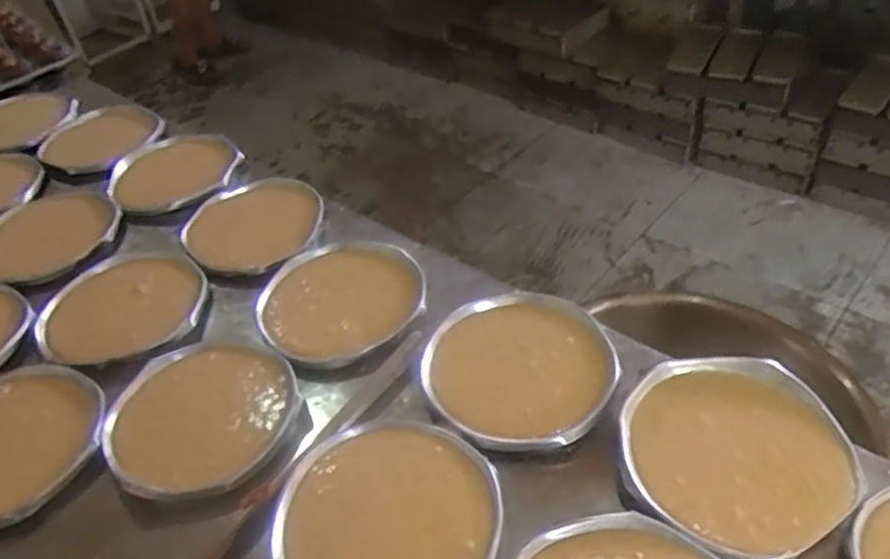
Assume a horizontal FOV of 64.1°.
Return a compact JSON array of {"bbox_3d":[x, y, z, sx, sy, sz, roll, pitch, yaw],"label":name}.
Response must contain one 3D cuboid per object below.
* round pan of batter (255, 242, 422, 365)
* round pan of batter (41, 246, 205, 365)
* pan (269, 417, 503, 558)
[{"bbox_3d":[-0.125,0.021,0.858,0.188,0.034,0.200,-4,42,3],"label":"round pan of batter"},{"bbox_3d":[-0.405,0.047,0.907,0.203,0.050,0.203,-4,42,3],"label":"round pan of batter"},{"bbox_3d":[-0.051,0.210,0.629,0.193,0.023,0.194,-4,42,3],"label":"pan"}]

